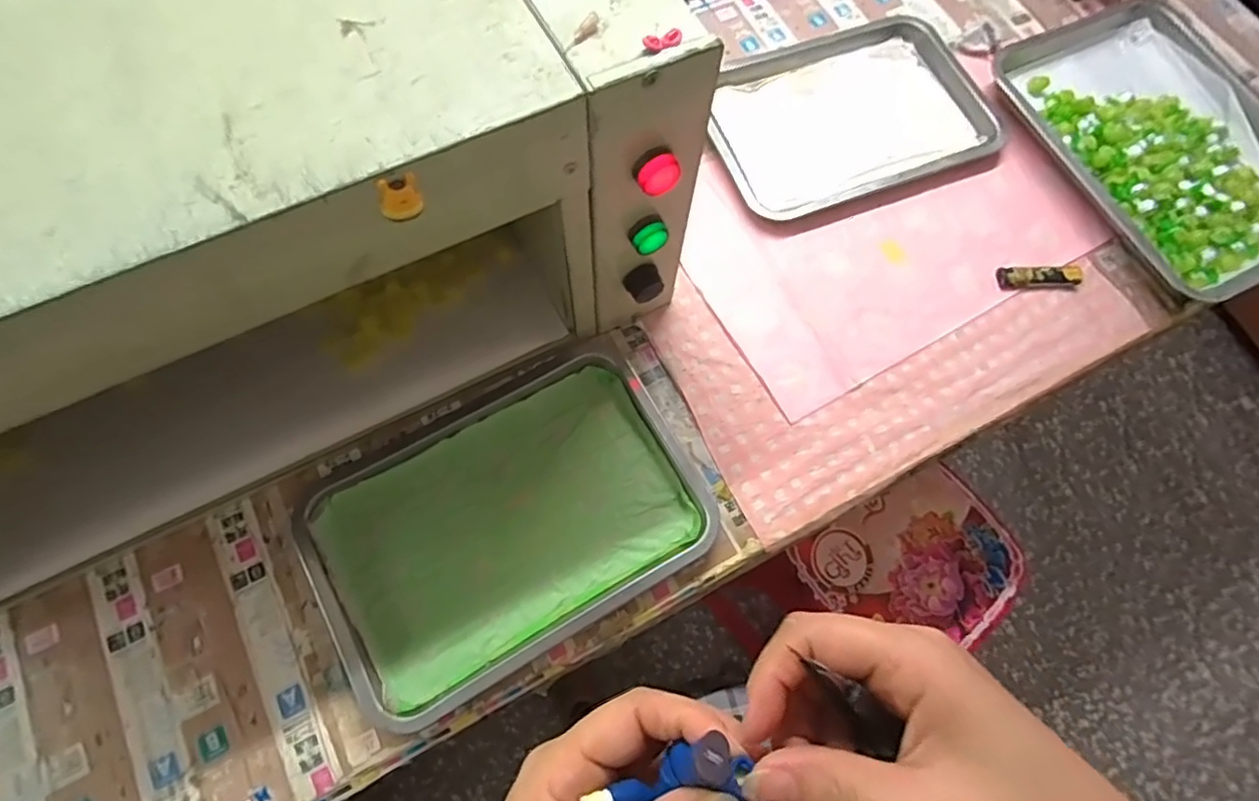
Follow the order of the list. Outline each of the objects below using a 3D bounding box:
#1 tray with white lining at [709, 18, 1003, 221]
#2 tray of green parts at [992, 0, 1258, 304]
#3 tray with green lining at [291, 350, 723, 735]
[{"bbox_3d":[0.234,-0.324,0.666,0.300,0.029,0.221,-18,73,-8],"label":"tray with white lining"},{"bbox_3d":[0.587,-0.286,0.649,0.272,0.041,0.350,-26,74,-10],"label":"tray of green parts"},{"bbox_3d":[-0.102,0.101,0.500,0.304,0.019,0.212,-28,75,-11],"label":"tray with green lining"}]

